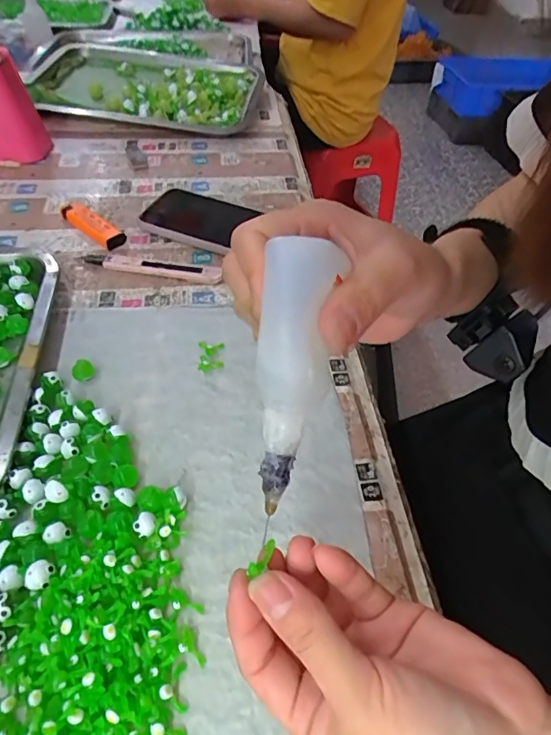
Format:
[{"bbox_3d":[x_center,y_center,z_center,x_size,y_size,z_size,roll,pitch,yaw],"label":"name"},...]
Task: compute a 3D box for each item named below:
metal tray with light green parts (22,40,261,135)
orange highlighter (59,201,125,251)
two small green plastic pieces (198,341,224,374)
[{"bbox_3d":[-0.169,-0.408,0.665,0.301,0.051,0.239,0,48,-4],"label":"metal tray with light green parts"},{"bbox_3d":[-0.183,-0.144,0.477,0.085,0.016,0.023,34,54,24],"label":"orange highlighter"},{"bbox_3d":[-0.051,-0.009,0.381,0.020,0.008,0.032,-2,49,-6],"label":"two small green plastic pieces"}]

